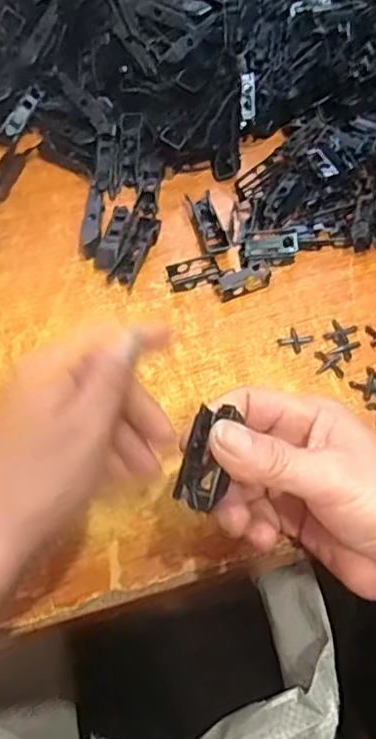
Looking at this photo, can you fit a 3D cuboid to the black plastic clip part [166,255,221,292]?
[{"bbox_3d":[0.005,-0.072,0.441,0.038,0.006,0.023,-16,57,-8],"label":"black plastic clip part"}]

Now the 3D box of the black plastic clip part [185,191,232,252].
[{"bbox_3d":[0.017,-0.113,0.462,0.018,0.008,0.059,-16,57,-8],"label":"black plastic clip part"}]

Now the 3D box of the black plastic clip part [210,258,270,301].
[{"bbox_3d":[0.039,-0.065,0.430,0.043,0.008,0.022,-25,59,-13],"label":"black plastic clip part"}]

